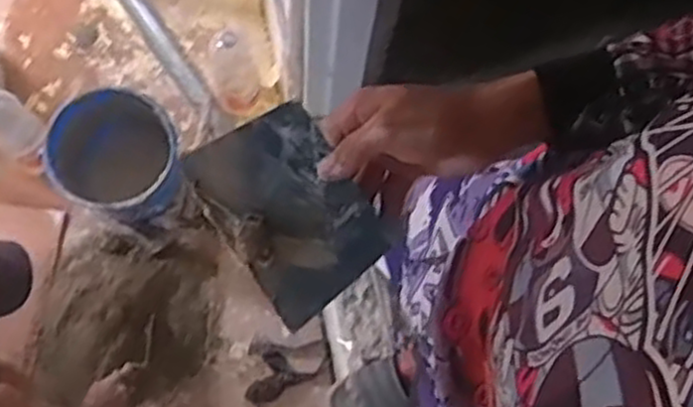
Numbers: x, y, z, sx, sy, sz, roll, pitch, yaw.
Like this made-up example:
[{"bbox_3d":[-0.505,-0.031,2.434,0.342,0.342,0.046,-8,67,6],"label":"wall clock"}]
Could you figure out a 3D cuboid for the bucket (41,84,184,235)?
[{"bbox_3d":[-0.479,-0.091,1.650,0.237,0.248,0.251,0,76,-1],"label":"bucket"}]

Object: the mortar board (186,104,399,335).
[{"bbox_3d":[-0.040,0.005,0.534,0.097,0.012,0.134,-36,91,8],"label":"mortar board"}]

